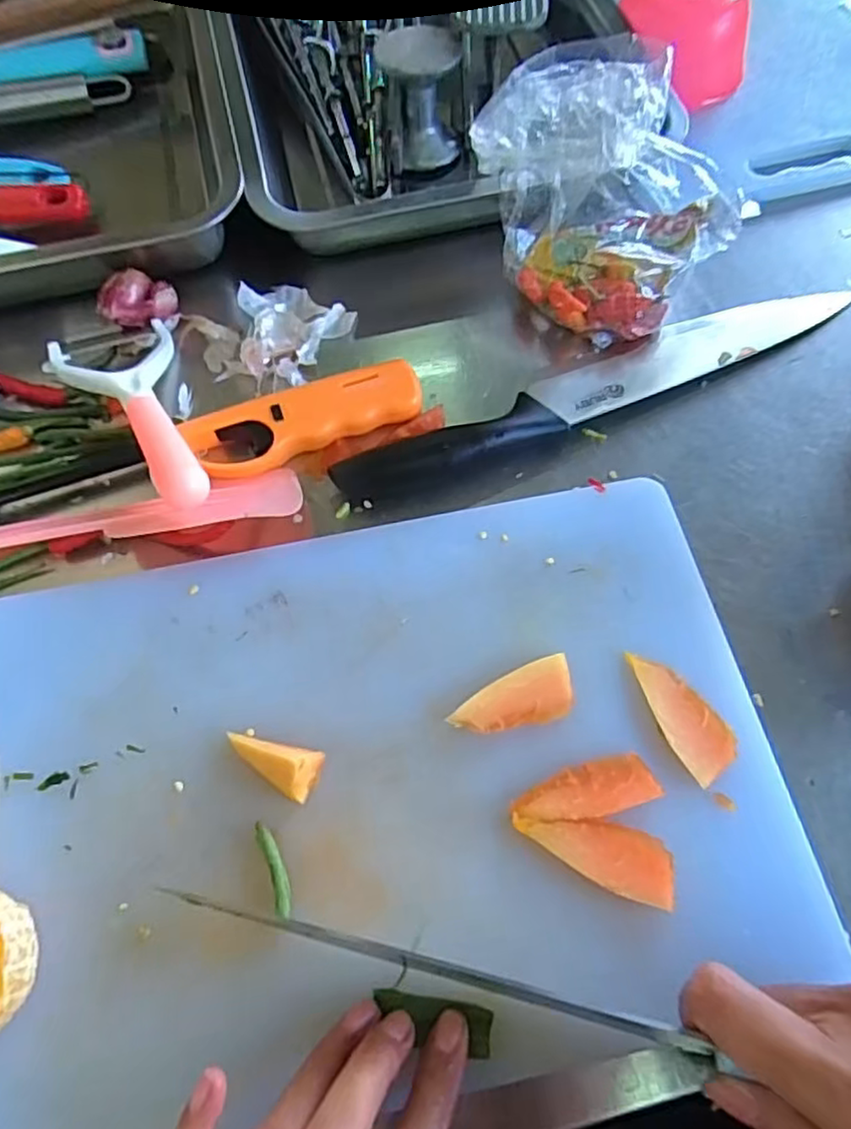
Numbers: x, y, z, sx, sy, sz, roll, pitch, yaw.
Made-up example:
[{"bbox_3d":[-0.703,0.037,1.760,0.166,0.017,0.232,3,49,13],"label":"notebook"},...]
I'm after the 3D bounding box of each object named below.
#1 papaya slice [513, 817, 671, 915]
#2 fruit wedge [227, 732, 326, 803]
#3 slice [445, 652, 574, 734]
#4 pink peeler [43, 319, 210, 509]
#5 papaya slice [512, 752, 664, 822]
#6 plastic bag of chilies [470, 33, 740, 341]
[{"bbox_3d":[0.066,0.112,0.261,0.061,0.007,0.024,17,68,7],"label":"papaya slice"},{"bbox_3d":[-0.064,0.081,0.277,0.041,0.015,0.020,21,68,9],"label":"fruit wedge"},{"bbox_3d":[0.037,0.058,0.288,0.054,0.005,0.026,-12,67,-5],"label":"slice"},{"bbox_3d":[-0.144,-0.081,0.345,0.064,0.020,0.144,-32,56,-13],"label":"pink peeler"},{"bbox_3d":[0.065,0.092,0.271,0.058,0.005,0.020,-12,67,-5],"label":"papaya slice"},{"bbox_3d":[0.096,-0.211,0.372,0.113,0.070,0.147,-21,67,-7],"label":"plastic bag of chilies"}]

